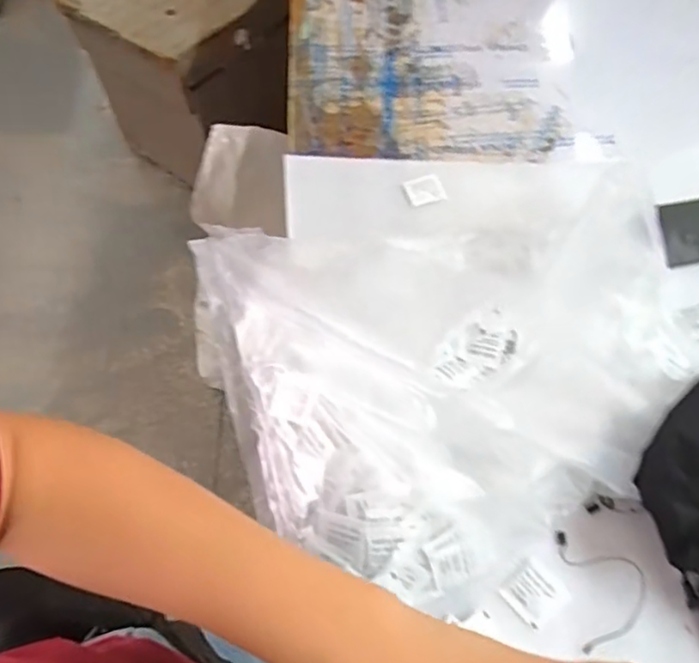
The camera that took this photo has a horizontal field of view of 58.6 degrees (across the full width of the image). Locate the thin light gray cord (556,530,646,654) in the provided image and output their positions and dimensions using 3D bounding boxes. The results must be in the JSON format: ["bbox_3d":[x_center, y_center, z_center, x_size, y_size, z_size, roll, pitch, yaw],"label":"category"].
[{"bbox_3d":[0.208,0.205,0.503,0.063,0.004,0.089,-6,60,-2],"label":"thin light gray cord"}]

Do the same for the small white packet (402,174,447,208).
[{"bbox_3d":[0.086,-0.162,0.718,0.045,0.004,0.042,-16,62,-9],"label":"small white packet"}]

